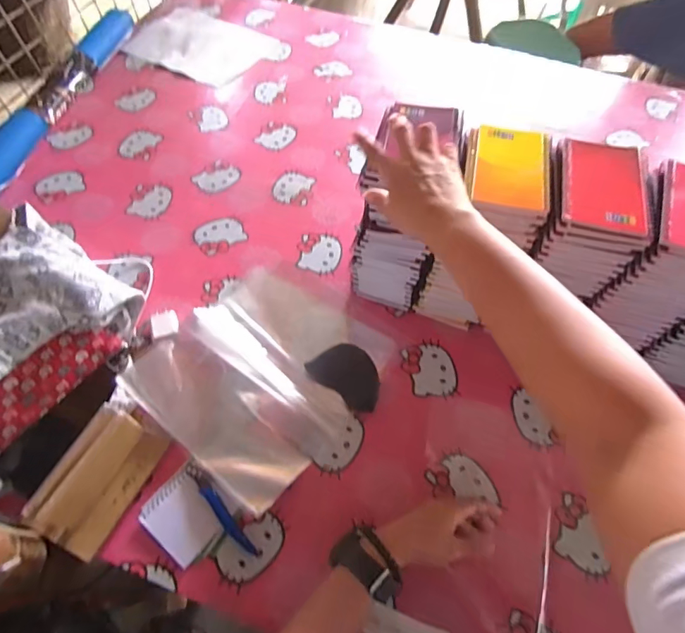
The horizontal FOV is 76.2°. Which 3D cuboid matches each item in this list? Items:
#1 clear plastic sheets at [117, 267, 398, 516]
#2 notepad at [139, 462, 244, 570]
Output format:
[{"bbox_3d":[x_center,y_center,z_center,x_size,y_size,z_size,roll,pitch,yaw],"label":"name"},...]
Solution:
[{"bbox_3d":[-0.107,0.065,0.601,0.280,0.033,0.296,36,64,17],"label":"clear plastic sheets"},{"bbox_3d":[-0.180,0.227,0.509,0.088,0.008,0.086,36,64,17],"label":"notepad"}]

